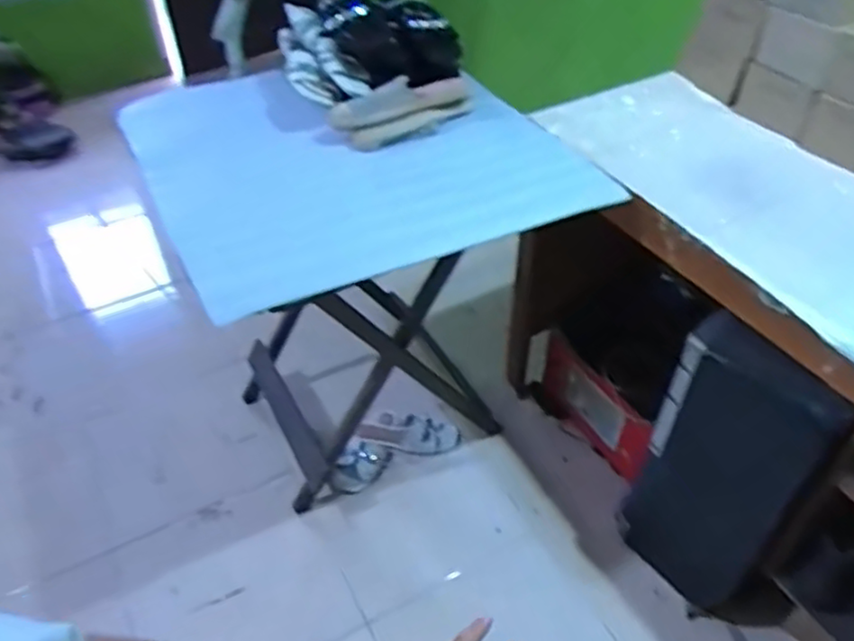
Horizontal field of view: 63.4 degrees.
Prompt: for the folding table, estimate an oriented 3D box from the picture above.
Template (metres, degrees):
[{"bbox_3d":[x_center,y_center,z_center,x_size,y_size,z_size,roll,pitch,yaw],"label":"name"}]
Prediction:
[{"bbox_3d":[-0.125,-0.034,1.455,0.688,0.776,0.652,-19,46,-18],"label":"folding table"}]

